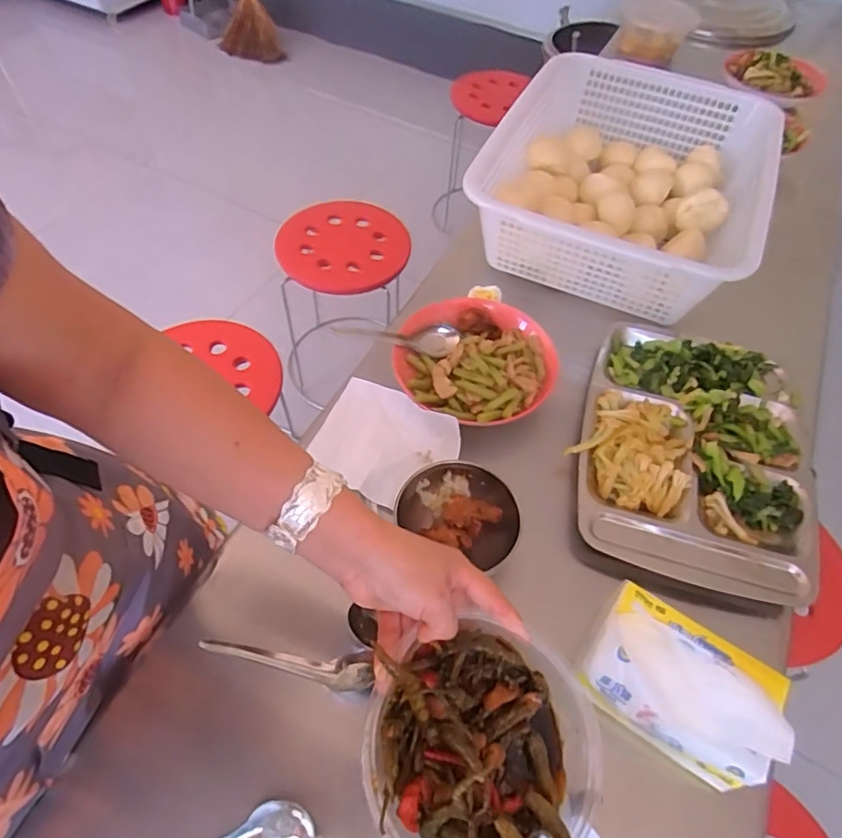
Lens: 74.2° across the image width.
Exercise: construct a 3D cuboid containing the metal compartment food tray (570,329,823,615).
[{"bbox_3d":[0.316,0.038,0.648,0.252,0.054,0.329,21,57,12],"label":"metal compartment food tray"}]

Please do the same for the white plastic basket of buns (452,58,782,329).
[{"bbox_3d":[0.301,-0.353,0.831,0.361,0.129,0.470,22,57,13],"label":"white plastic basket of buns"}]

